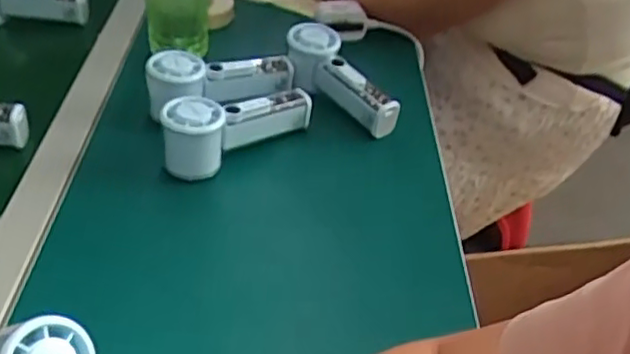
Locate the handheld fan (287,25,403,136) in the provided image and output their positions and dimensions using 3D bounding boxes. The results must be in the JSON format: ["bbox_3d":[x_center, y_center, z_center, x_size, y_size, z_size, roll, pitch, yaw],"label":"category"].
[{"bbox_3d":[0.025,-0.100,0.682,0.050,0.049,0.149,-29,63,-31],"label":"handheld fan"}]

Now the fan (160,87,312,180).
[{"bbox_3d":[-0.075,-0.053,0.620,0.148,0.070,0.047,-32,50,-33],"label":"fan"}]

